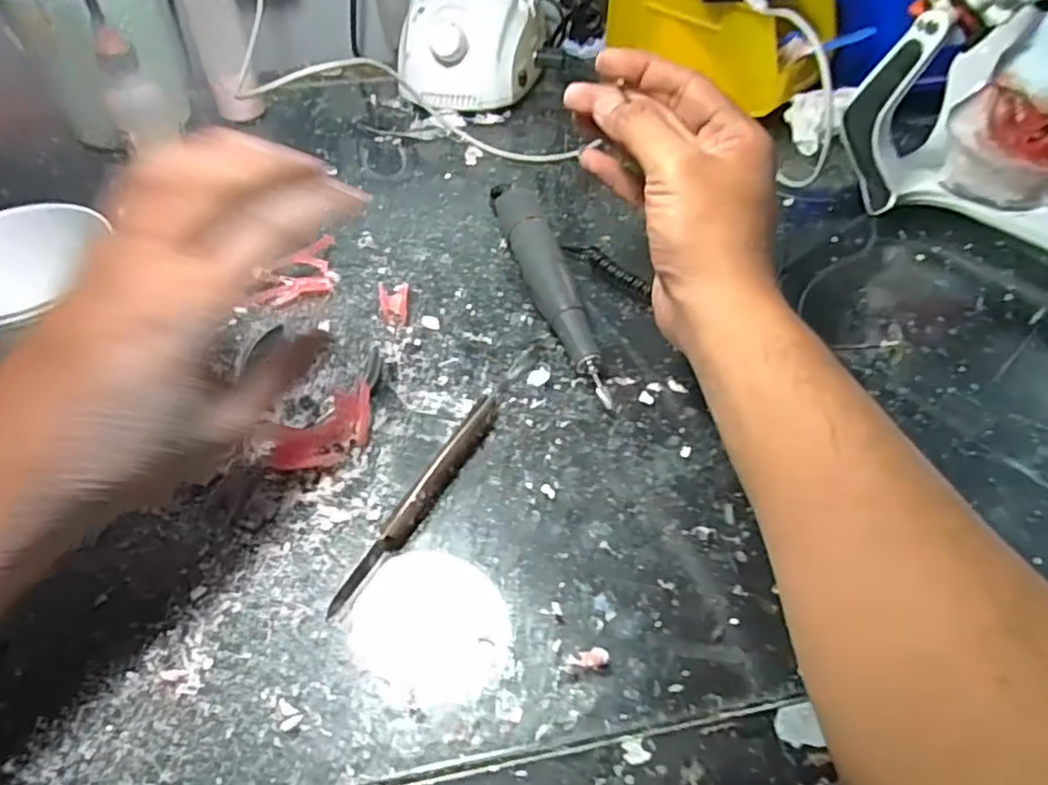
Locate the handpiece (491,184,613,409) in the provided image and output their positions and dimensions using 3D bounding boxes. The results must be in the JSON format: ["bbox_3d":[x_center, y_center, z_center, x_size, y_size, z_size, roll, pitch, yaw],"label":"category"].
[{"bbox_3d":[0.015,-0.063,0.394,0.024,0.031,0.169,-13,51,-12],"label":"handpiece"}]

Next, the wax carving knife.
[{"bbox_3d":[-0.046,0.048,0.311,0.011,0.012,0.128,22,53,17],"label":"wax carving knife"}]

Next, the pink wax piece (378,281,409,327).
[{"bbox_3d":[-0.077,-0.054,0.400,0.017,0.008,0.034,-8,50,-8],"label":"pink wax piece"}]

